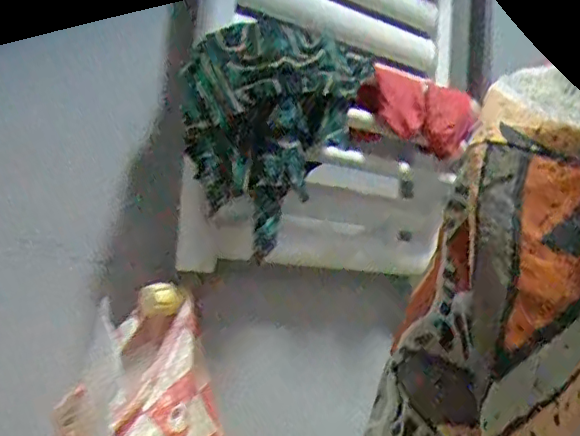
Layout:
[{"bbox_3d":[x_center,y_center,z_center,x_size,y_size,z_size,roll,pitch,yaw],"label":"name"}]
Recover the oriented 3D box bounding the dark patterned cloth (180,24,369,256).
[{"bbox_3d":[-0.018,-0.095,0.683,0.119,0.232,0.198,-3,-11,44],"label":"dark patterned cloth"}]

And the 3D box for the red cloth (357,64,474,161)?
[{"bbox_3d":[0.168,-0.144,0.781,0.198,0.100,0.030,10,-9,-30],"label":"red cloth"}]

